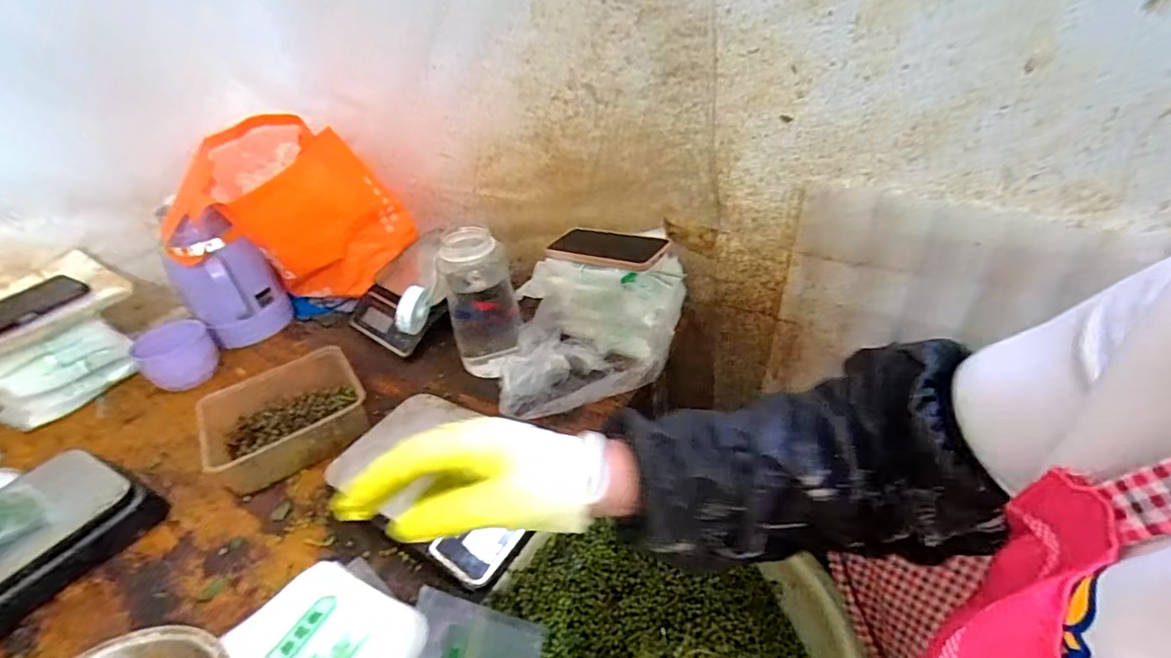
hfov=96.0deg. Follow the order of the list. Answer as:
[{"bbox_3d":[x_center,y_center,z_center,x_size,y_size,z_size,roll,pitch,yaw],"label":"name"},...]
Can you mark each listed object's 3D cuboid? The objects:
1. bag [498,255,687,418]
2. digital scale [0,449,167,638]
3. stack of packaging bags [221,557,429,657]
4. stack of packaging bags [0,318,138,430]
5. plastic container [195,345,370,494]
[{"bbox_3d":[0.009,0.004,0.667,0.224,0.119,0.196,-5,36,2],"label":"bag"},{"bbox_3d":[-0.555,0.216,0.508,0.140,0.061,0.218,14,41,26],"label":"digital scale"},{"bbox_3d":[-0.212,0.260,0.436,0.155,0.014,0.115,20,44,32],"label":"stack of packaging bags"},{"bbox_3d":[-0.722,0.054,0.730,0.157,0.103,0.057,-36,39,-31],"label":"stack of packaging bags"},{"bbox_3d":[-0.359,0.108,0.636,0.172,0.057,0.150,-26,40,-25],"label":"plastic container"}]

